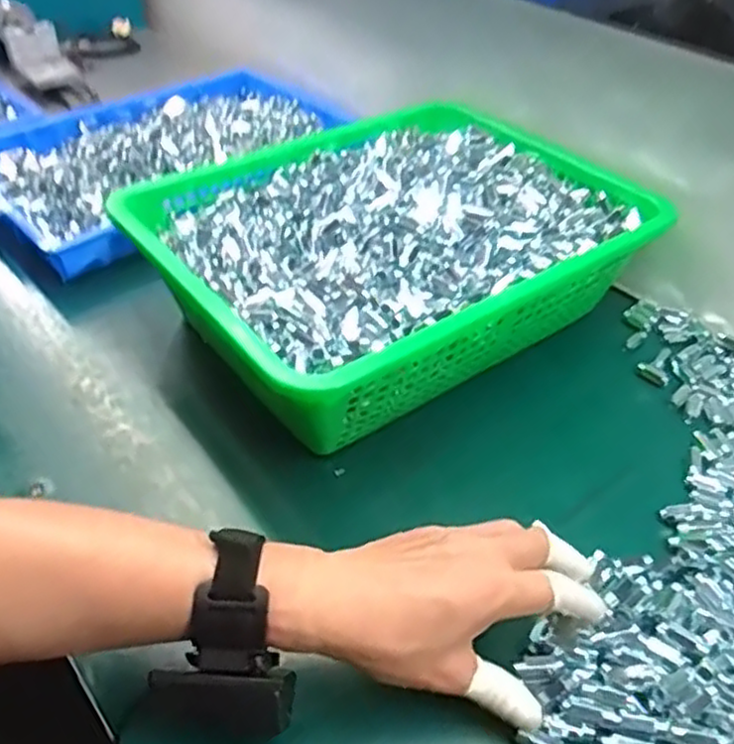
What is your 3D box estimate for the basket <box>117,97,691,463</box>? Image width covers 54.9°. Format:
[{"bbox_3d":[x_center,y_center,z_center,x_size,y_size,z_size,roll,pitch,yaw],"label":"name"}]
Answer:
[{"bbox_3d":[0.025,-0.105,0.621,0.389,0.097,0.303,-25,49,-27],"label":"basket"}]

